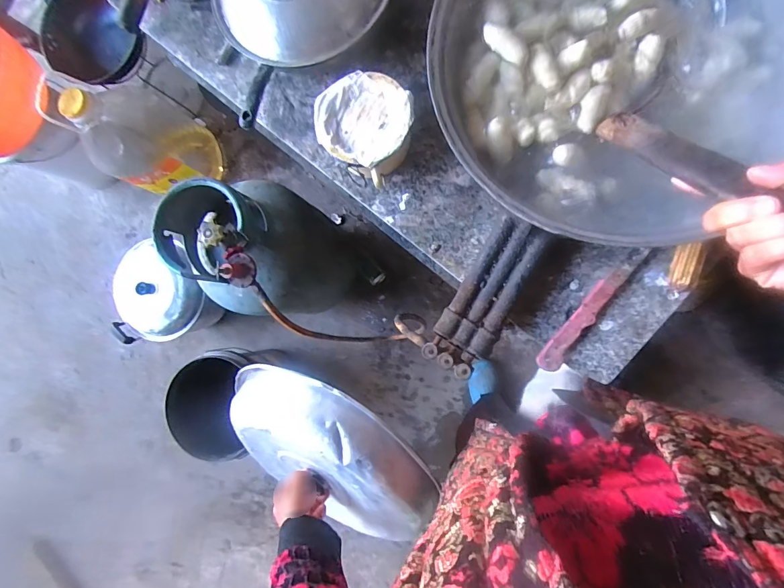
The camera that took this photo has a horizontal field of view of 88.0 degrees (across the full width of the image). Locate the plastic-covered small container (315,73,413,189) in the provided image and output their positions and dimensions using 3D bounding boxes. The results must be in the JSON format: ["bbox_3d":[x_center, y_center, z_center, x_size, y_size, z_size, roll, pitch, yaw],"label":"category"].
[{"bbox_3d":[-0.039,-0.284,0.702,0.161,0.091,0.147,-1,87,9],"label":"plastic-covered small container"}]

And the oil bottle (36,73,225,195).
[{"bbox_3d":[-0.719,-0.452,1.176,0.261,0.434,0.268,-1,87,9],"label":"oil bottle"}]

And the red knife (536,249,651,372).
[{"bbox_3d":[0.316,0.024,0.647,0.032,0.013,0.237,38,93,9],"label":"red knife"}]

